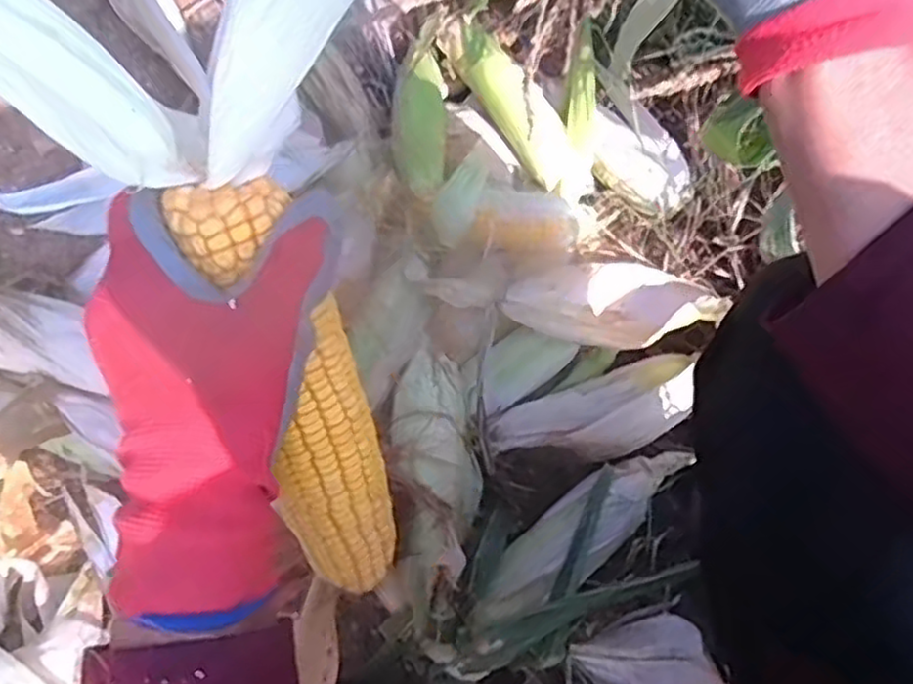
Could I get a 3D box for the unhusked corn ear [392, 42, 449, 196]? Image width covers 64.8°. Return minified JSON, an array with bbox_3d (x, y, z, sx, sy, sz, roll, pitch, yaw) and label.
[{"bbox_3d":[-0.039,-0.236,0.772,0.057,0.070,0.195,2,74,1],"label":"unhusked corn ear"}]

